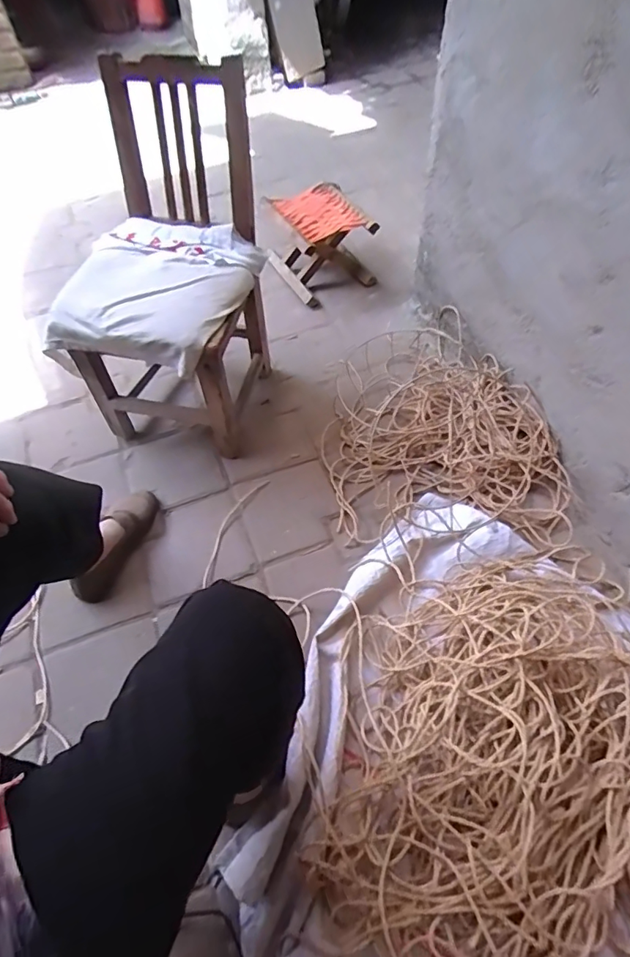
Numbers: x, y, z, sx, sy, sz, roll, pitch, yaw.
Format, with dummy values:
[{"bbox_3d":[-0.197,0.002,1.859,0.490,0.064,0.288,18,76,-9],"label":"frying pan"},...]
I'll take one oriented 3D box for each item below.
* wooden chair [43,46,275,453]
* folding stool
[{"bbox_3d":[-0.278,-0.405,0.963,0.347,0.537,0.459,12,58,11],"label":"wooden chair"},{"bbox_3d":[0.009,-0.652,1.371,0.229,0.193,0.268,-24,59,-12],"label":"folding stool"}]

